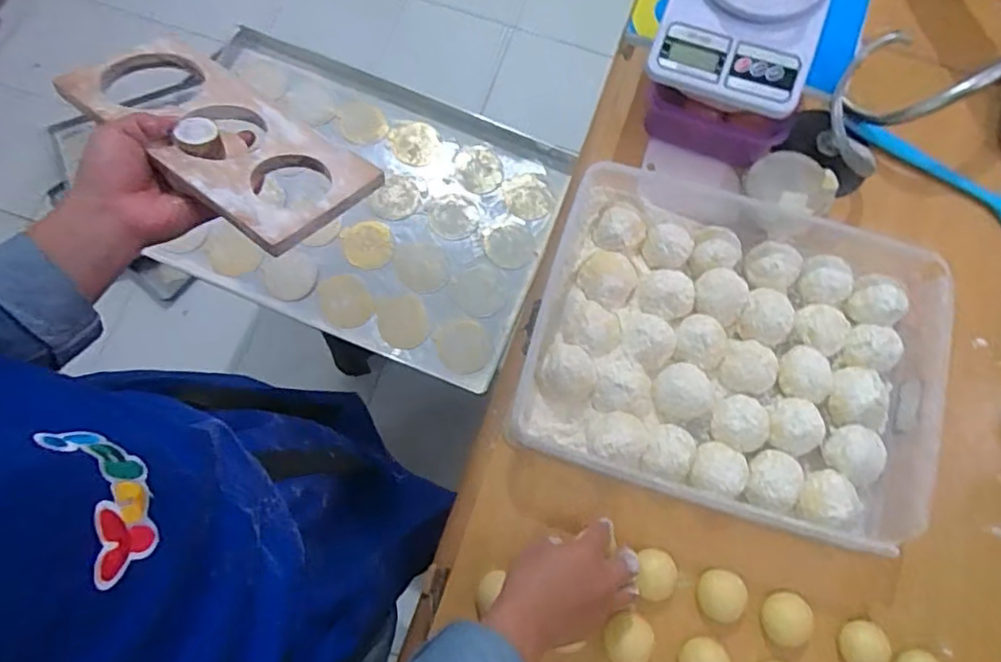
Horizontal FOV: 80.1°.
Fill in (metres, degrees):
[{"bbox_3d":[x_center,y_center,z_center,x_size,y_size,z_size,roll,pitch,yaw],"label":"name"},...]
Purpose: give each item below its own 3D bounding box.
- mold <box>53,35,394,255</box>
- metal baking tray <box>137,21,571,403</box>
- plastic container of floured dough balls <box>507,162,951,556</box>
[{"bbox_3d":[-0.223,-0.158,0.475,0.257,0.016,0.120,34,55,13],"label":"mold"},{"bbox_3d":[-0.223,-0.197,0.938,0.596,0.061,0.418,21,78,1],"label":"metal baking tray"},{"bbox_3d":[0.222,0.016,0.571,0.375,0.054,0.301,15,75,2],"label":"plastic container of floured dough balls"}]

